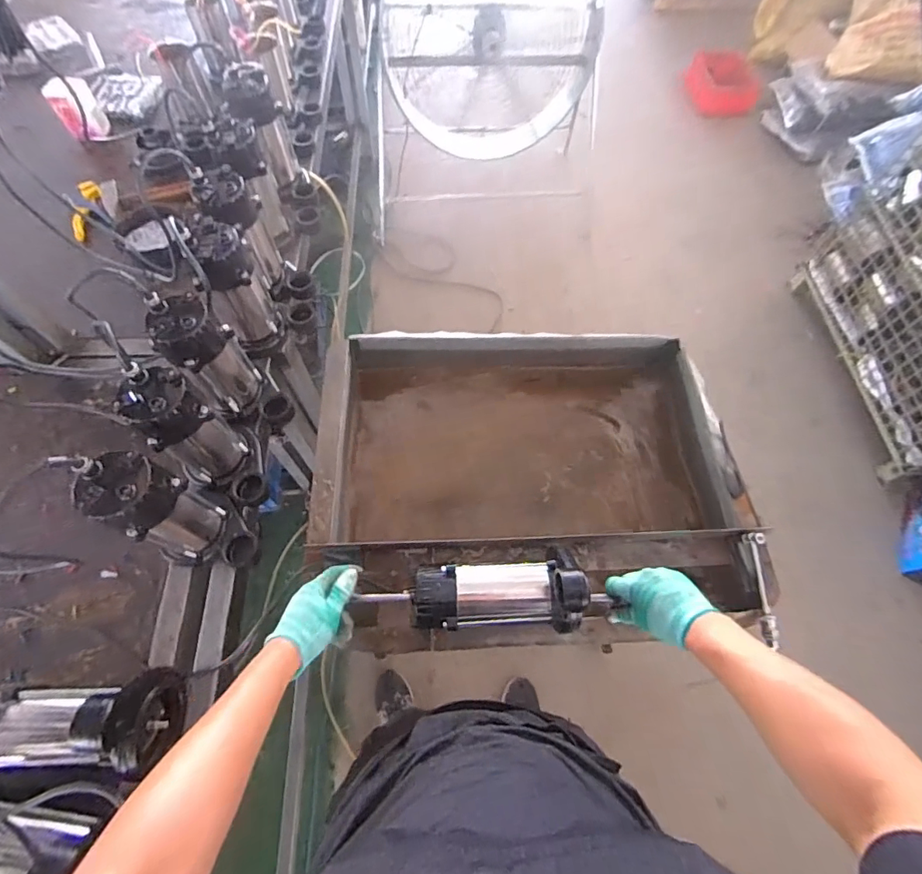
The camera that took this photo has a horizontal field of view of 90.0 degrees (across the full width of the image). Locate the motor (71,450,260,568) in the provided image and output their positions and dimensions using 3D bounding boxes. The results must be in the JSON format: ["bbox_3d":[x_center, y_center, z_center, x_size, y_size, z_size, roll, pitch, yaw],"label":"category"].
[{"bbox_3d":[-0.388,0.111,0.643,0.141,0.242,0.098,8,65,1],"label":"motor"}]

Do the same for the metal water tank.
[{"bbox_3d":[0.119,0.086,0.927,0.735,0.251,0.599,0,65,-3],"label":"metal water tank"}]

